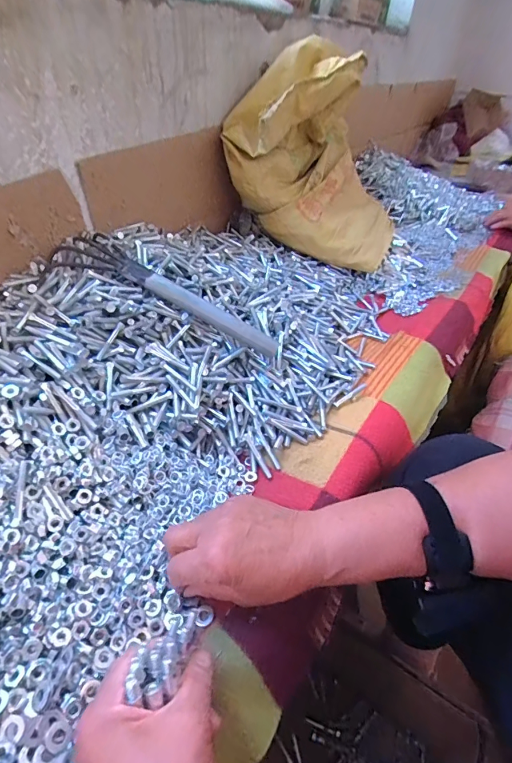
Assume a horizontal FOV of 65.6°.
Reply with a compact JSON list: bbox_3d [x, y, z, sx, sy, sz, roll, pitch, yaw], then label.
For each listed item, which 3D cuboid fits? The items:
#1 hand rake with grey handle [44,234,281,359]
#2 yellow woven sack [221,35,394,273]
[{"bbox_3d":[-0.124,-0.112,0.507,0.282,0.047,0.063,26,42,-1],"label":"hand rake with grey handle"},{"bbox_3d":[0.140,-0.457,0.788,0.306,0.303,0.324,13,41,12],"label":"yellow woven sack"}]

